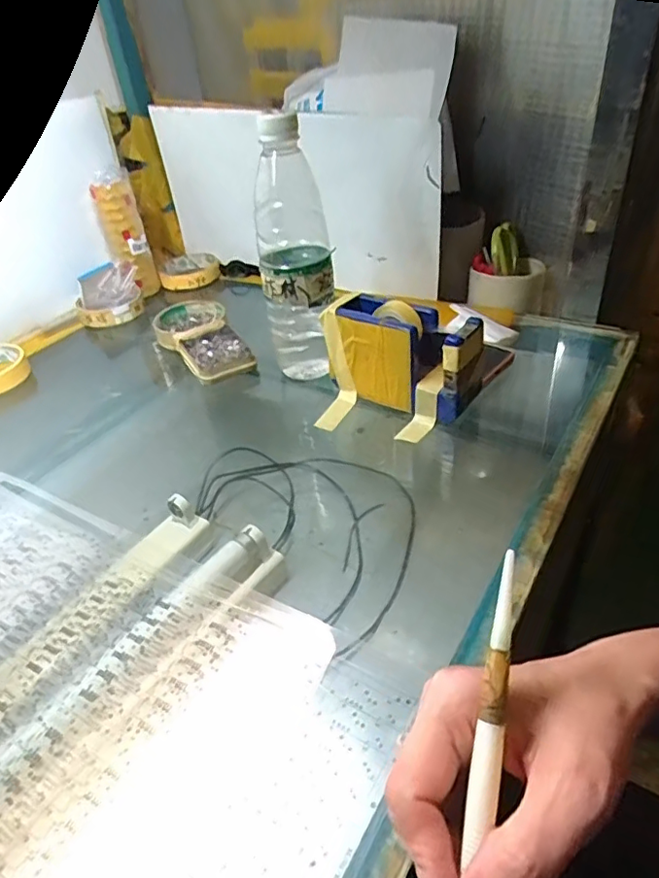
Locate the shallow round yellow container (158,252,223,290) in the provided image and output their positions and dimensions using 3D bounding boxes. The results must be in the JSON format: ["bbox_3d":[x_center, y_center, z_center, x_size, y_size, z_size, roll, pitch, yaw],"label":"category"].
[{"bbox_3d":[-0.201,-0.245,0.824,0.087,0.017,0.104,-15,38,-8],"label":"shallow round yellow container"}]

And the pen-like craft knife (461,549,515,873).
[{"bbox_3d":[0.057,0.108,0.203,0.009,0.006,0.133,7,74,18],"label":"pen-like craft knife"}]

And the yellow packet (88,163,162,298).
[{"bbox_3d":[-0.268,-0.269,0.739,0.047,0.144,0.032,-21,39,-16],"label":"yellow packet"}]

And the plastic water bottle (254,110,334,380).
[{"bbox_3d":[-0.031,-0.166,0.514,0.062,0.220,0.065,-8,37,-1],"label":"plastic water bottle"}]

